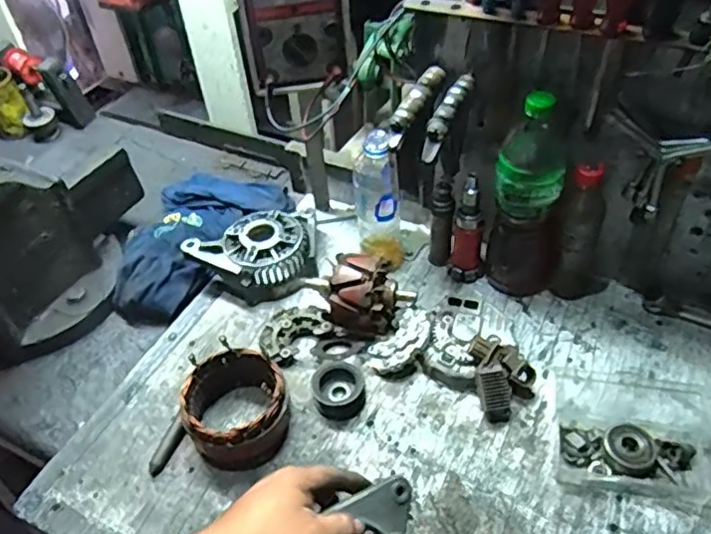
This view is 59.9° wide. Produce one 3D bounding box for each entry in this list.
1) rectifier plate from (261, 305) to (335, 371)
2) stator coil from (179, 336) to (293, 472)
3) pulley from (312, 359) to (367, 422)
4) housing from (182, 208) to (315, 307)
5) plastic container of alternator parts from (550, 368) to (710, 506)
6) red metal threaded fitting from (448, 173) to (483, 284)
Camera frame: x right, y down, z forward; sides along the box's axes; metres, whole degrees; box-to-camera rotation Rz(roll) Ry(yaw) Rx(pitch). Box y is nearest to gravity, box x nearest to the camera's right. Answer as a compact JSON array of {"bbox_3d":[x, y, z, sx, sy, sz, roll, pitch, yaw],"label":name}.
[{"bbox_3d":[-0.081,0.082,0.780,0.089,0.024,0.065,-34,53,-26],"label":"rectifier plate"},{"bbox_3d":[-0.129,0.154,0.681,0.109,0.076,0.115,-2,46,2],"label":"stator coil"},{"bbox_3d":[-0.019,0.139,0.712,0.057,0.035,0.060,-2,46,2],"label":"pulley"},{"bbox_3d":[-0.141,-0.018,0.851,0.180,0.066,0.132,-10,46,-5],"label":"housing"},{"bbox_3d":[0.300,0.167,0.653,0.161,0.031,0.144,5,47,9],"label":"plastic container of alternator parts"},{"bbox_3d":[0.146,-0.045,0.795,0.041,0.153,0.038,6,47,9],"label":"red metal threaded fitting"}]

